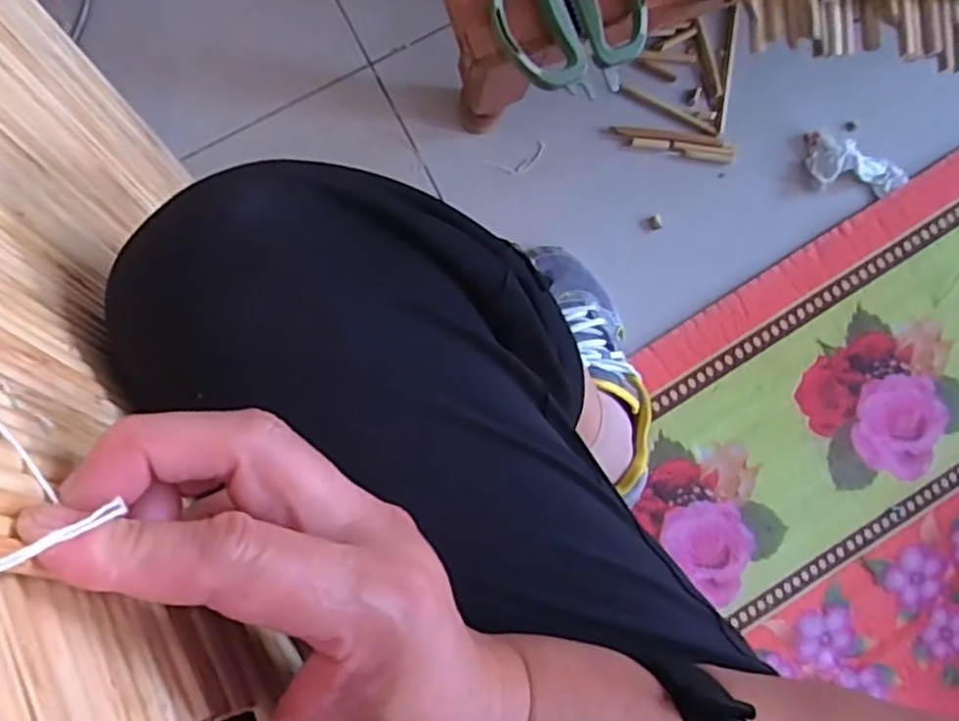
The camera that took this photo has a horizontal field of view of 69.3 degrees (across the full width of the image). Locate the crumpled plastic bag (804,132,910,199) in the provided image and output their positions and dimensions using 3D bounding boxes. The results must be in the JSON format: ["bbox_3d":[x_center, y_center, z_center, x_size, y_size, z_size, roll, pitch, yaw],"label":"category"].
[{"bbox_3d":[0.359,-0.183,0.660,0.100,0.022,0.046,15,88,-5],"label":"crumpled plastic bag"}]

